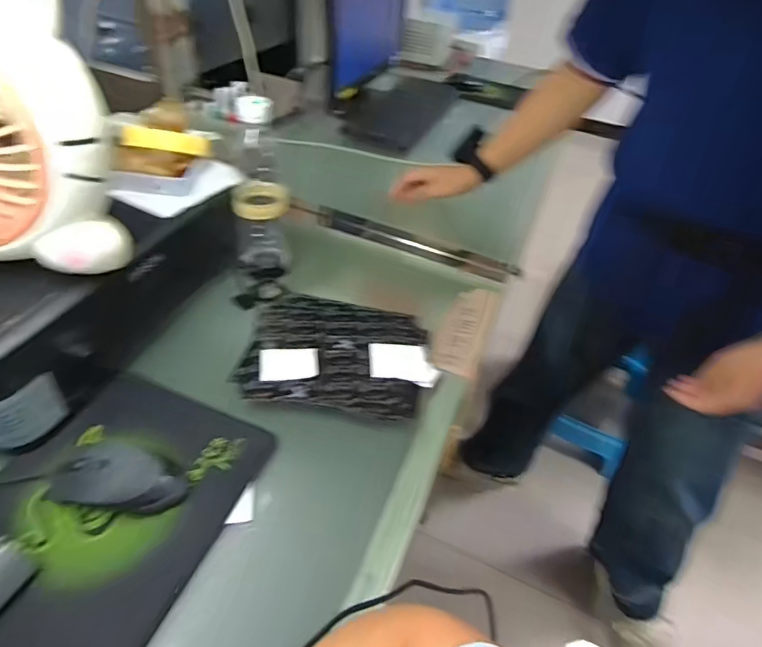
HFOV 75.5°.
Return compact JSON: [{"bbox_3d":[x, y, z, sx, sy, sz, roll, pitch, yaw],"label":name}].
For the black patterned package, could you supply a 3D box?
[{"bbox_3d":[-0.046,0.029,0.575,0.204,0.023,0.173,6,43,-1],"label":"black patterned package"}]

